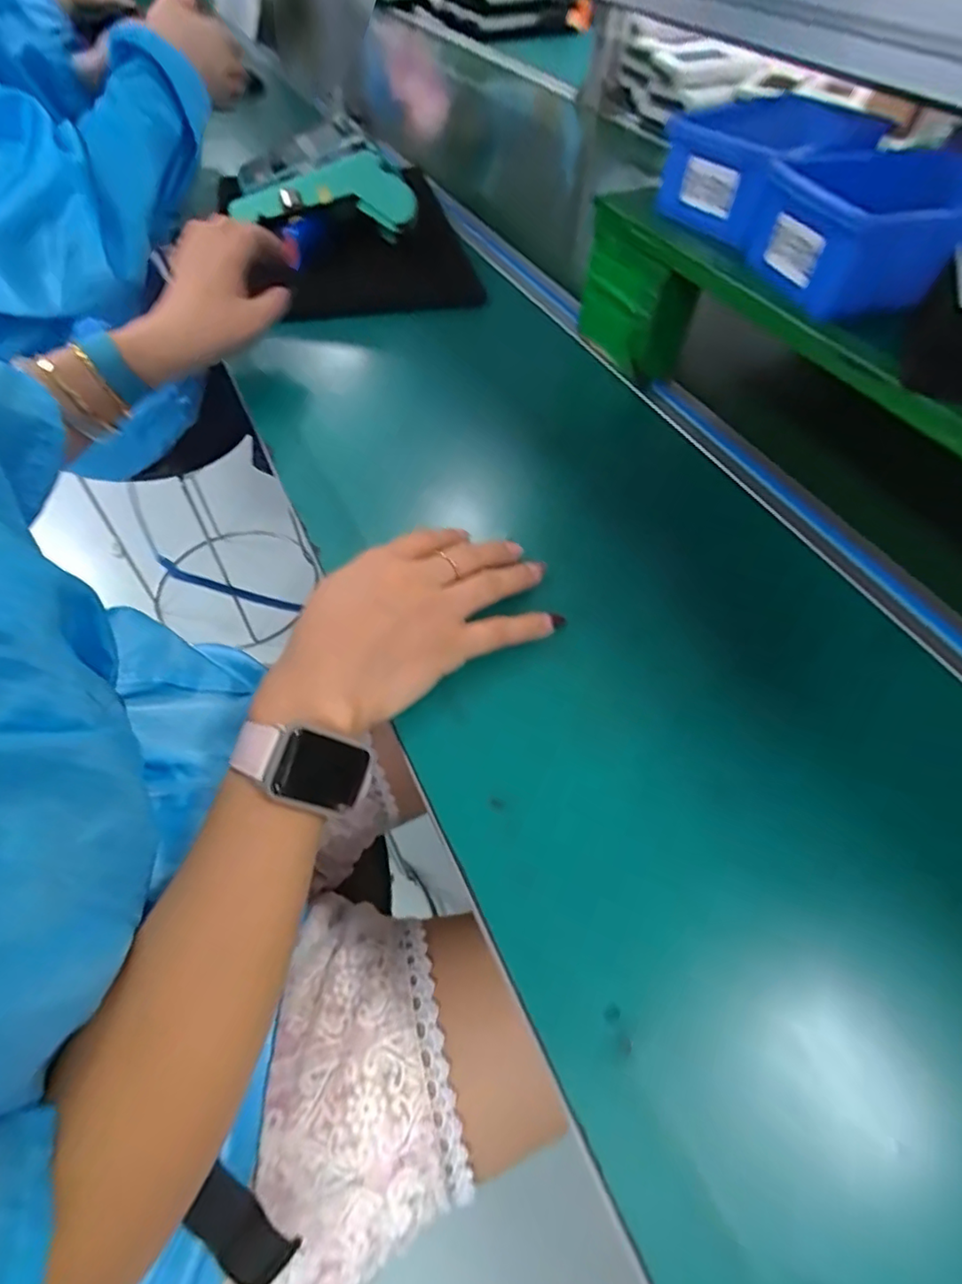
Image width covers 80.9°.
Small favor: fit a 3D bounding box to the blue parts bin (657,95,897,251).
[{"bbox_3d":[0.209,-0.325,0.387,0.144,0.059,0.109,-21,59,-14],"label":"blue parts bin"}]

